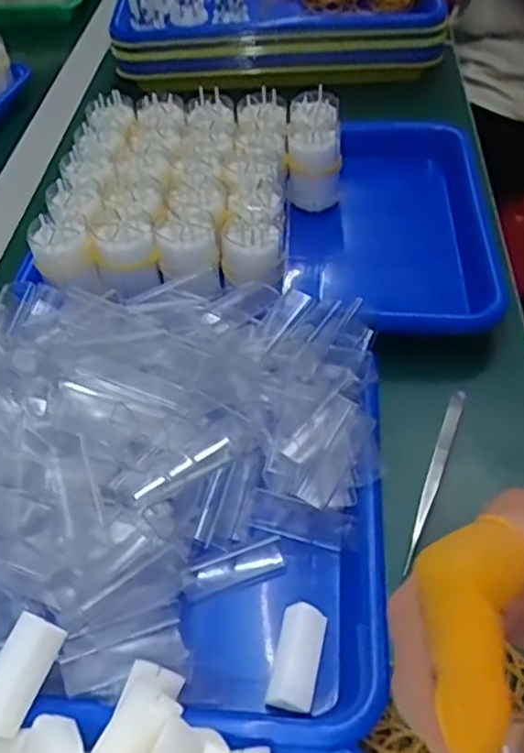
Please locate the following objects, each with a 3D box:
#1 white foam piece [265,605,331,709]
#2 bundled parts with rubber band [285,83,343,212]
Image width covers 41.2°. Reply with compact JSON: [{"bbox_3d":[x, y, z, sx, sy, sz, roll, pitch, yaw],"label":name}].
[{"bbox_3d":[0.017,0.129,0.322,0.020,0.008,0.046,9,49,11],"label":"white foam piece"},{"bbox_3d":[0.043,-0.193,0.575,0.042,0.062,0.088,0,48,4],"label":"bundled parts with rubber band"}]

